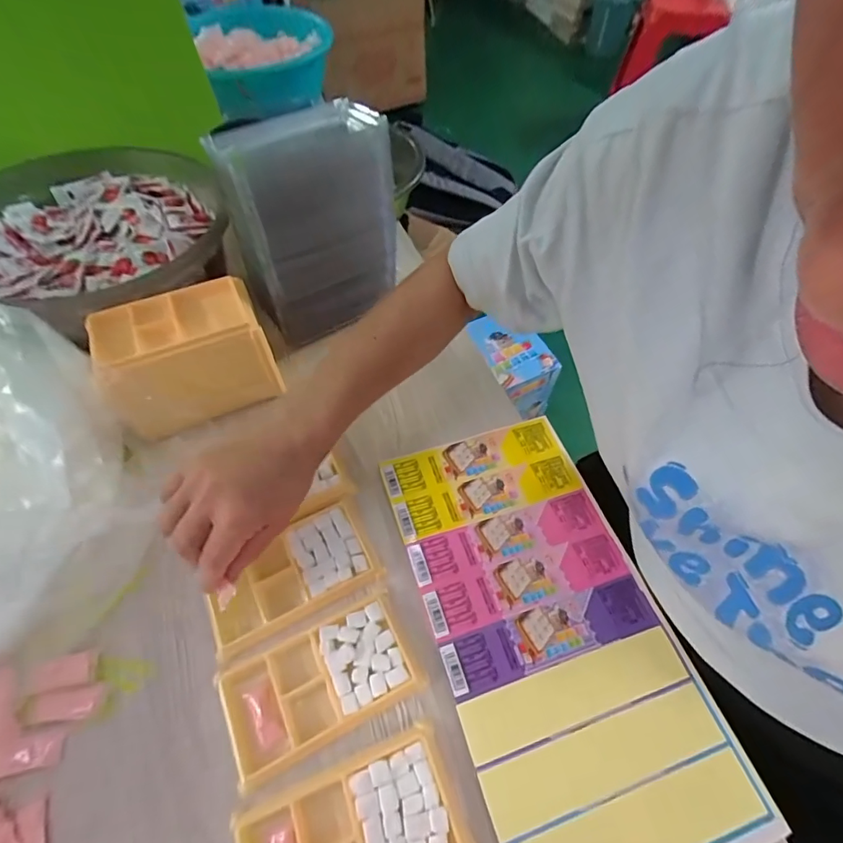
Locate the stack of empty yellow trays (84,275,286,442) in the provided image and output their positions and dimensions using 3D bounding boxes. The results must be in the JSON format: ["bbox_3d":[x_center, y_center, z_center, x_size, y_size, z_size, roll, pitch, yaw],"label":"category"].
[{"bbox_3d":[-0.215,-0.060,0.433,0.140,0.090,0.084,-23,59,-13],"label":"stack of empty yellow trays"}]

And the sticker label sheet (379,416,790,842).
[{"bbox_3d":[0.093,0.146,0.359,0.169,0.006,0.322,-15,57,-12],"label":"sticker label sheet"}]

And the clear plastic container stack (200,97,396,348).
[{"bbox_3d":[-0.106,-0.189,0.457,0.150,0.178,0.086,-35,62,-20],"label":"clear plastic container stack"}]

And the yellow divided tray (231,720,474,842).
[{"bbox_3d":[-0.043,0.257,0.287,0.135,0.010,0.076,-19,58,-11],"label":"yellow divided tray"}]

